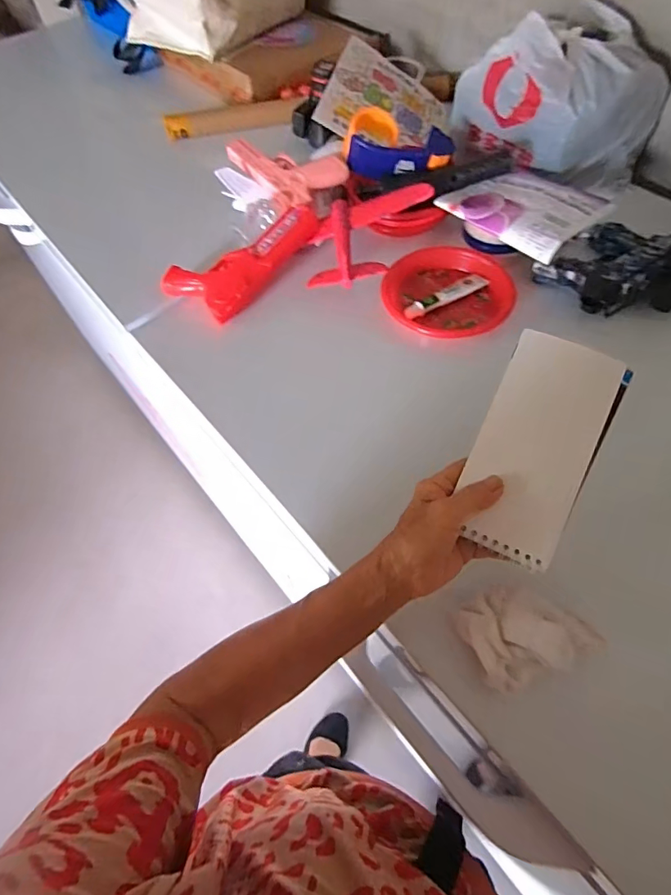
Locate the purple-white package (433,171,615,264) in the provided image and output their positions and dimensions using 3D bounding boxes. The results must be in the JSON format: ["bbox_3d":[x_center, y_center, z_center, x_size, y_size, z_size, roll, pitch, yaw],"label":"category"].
[{"bbox_3d":[0.236,-0.310,0.600,0.127,0.025,0.173,-40,65,-20],"label":"purple-white package"}]

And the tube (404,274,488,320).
[{"bbox_3d":[0.142,-0.195,0.607,0.120,0.014,0.026,-30,62,-15],"label":"tube"}]

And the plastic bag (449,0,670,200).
[{"bbox_3d":[0.329,-0.500,0.674,0.221,0.152,0.233,-35,64,-18],"label":"plastic bag"}]

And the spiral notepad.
[{"bbox_3d":[0.160,0.000,0.371,0.091,0.010,0.178,19,82,13],"label":"spiral notepad"}]

